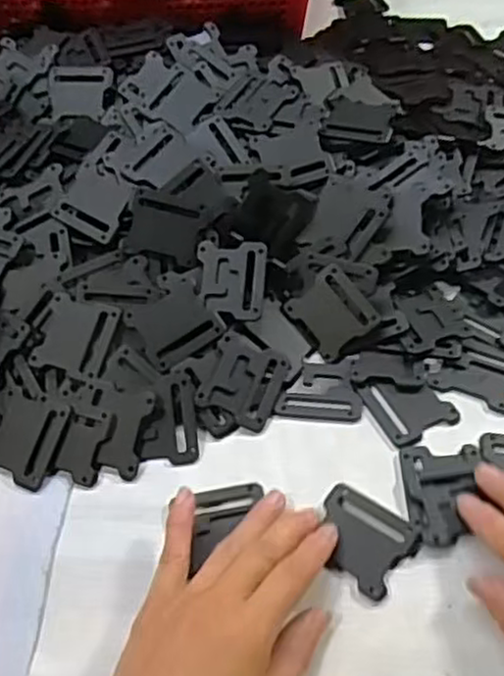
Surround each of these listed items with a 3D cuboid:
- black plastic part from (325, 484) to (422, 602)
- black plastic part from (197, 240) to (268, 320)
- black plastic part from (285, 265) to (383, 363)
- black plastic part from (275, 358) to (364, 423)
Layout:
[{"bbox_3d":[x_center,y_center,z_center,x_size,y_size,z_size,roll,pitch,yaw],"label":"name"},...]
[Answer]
[{"bbox_3d":[0.056,0.103,0.367,0.050,0.005,0.043,32,61,25],"label":"black plastic part"},{"bbox_3d":[-0.013,-0.036,0.440,0.043,0.004,0.049,2,74,5],"label":"black plastic part"},{"bbox_3d":[0.048,-0.016,0.440,0.042,0.004,0.048,-39,75,10],"label":"black plastic part"},{"bbox_3d":[0.041,0.030,0.425,0.047,0.004,0.042,4,53,7],"label":"black plastic part"}]

